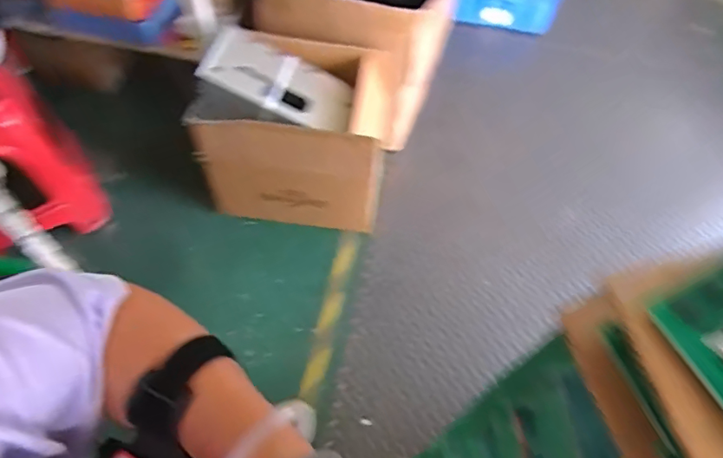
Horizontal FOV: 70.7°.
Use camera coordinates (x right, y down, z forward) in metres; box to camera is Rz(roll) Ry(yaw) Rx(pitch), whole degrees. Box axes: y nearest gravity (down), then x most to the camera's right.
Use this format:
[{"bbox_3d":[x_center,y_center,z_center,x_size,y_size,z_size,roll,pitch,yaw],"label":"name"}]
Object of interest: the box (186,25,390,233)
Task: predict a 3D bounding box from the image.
[{"bbox_3d":[-0.180,-0.260,1.425,0.478,0.440,0.312,3,58,0],"label":"box"}]

